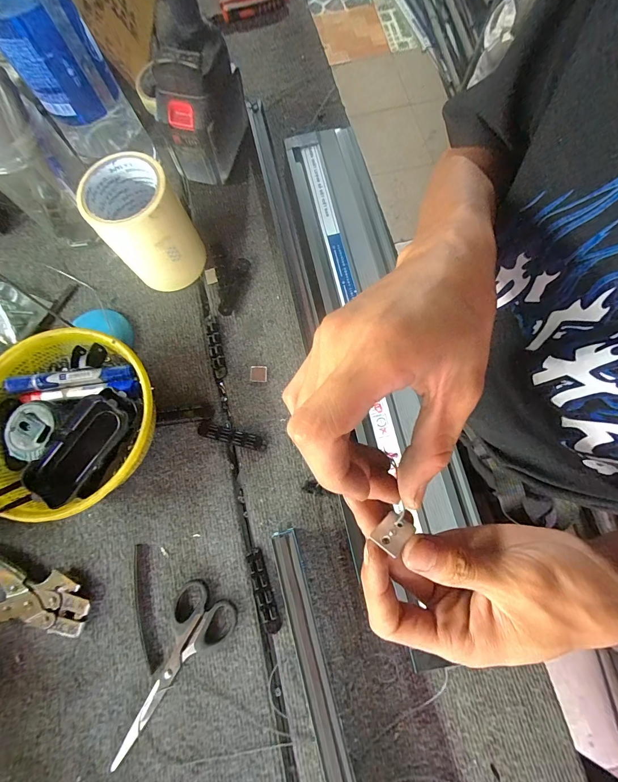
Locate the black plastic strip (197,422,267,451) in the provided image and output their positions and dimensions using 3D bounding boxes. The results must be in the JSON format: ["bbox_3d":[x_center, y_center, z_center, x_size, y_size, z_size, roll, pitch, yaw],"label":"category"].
[{"bbox_3d":[-0.090,0.052,0.407,0.080,0.004,0.017,13,76,4],"label":"black plastic strip"}]

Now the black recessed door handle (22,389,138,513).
[{"bbox_3d":[-0.225,0.053,0.349,0.054,0.026,0.118,35,79,11],"label":"black recessed door handle"}]

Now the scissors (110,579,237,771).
[{"bbox_3d":[-0.139,0.277,0.344,0.062,0.008,0.165,32,78,8],"label":"scissors"}]

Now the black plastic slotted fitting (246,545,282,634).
[{"bbox_3d":[-0.048,0.207,0.364,0.018,0.006,0.081,-19,76,-4],"label":"black plastic slotted fitting"}]

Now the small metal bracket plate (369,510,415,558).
[{"bbox_3d":[0.044,0.073,0.180,0.020,0.004,0.013,-37,46,-23],"label":"small metal bracket plate"}]

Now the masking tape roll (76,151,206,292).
[{"bbox_3d":[-0.187,-0.187,0.413,0.089,0.123,0.087,0,75,1],"label":"masking tape roll"}]

